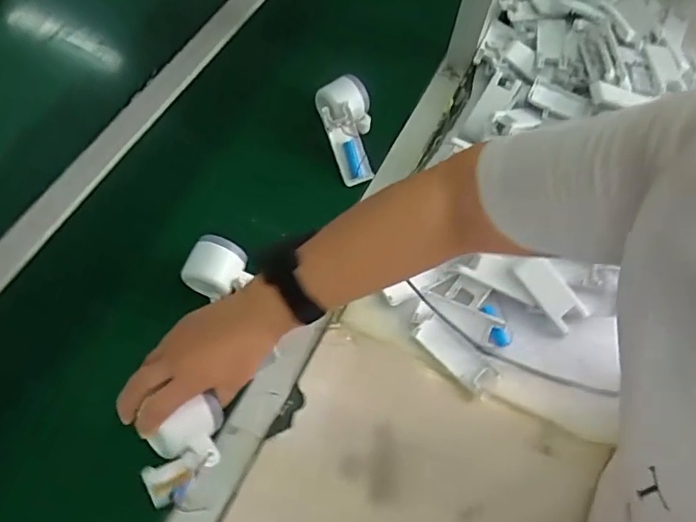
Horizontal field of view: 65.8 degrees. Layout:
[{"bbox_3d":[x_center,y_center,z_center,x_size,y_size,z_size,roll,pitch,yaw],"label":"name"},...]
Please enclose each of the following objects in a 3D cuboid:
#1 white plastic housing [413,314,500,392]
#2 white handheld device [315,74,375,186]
[{"bbox_3d":[0.122,0.103,0.609,0.097,0.023,0.034,41,67,16],"label":"white plastic housing"},{"bbox_3d":[0.000,-0.176,0.727,0.066,0.036,0.141,-10,94,-9],"label":"white handheld device"}]

